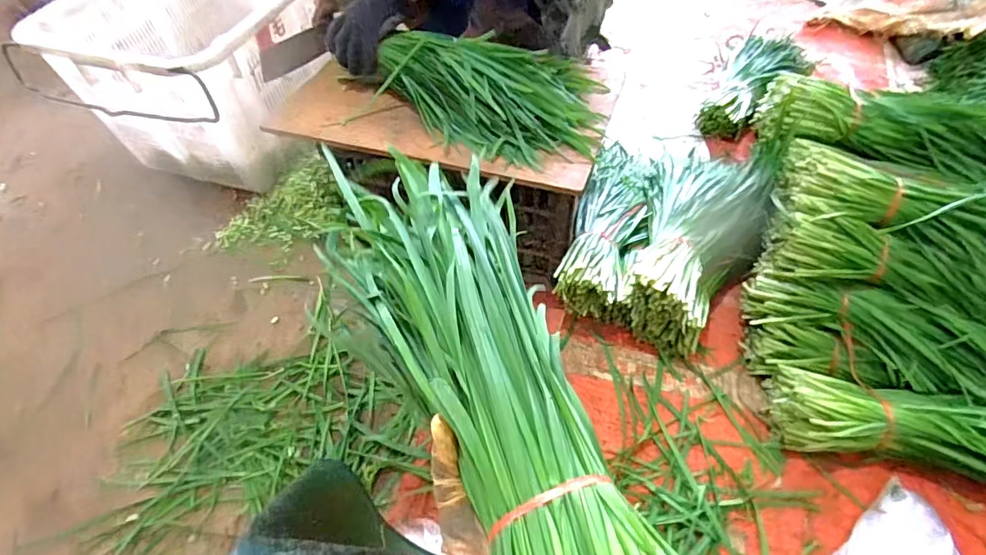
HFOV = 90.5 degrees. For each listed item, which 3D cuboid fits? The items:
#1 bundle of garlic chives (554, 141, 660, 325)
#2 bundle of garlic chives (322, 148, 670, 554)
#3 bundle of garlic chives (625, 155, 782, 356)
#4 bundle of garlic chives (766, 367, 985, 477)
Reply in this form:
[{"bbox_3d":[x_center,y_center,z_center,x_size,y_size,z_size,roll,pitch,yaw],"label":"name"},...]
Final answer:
[{"bbox_3d":[0.244,-0.123,0.977,0.135,0.141,0.483,15,55,12],"label":"bundle of garlic chives"},{"bbox_3d":[0.001,0.084,0.327,0.137,0.083,0.402,-20,55,-13],"label":"bundle of garlic chives"},{"bbox_3d":[0.388,-0.086,0.908,0.207,0.134,0.450,16,56,13],"label":"bundle of garlic chives"},{"bbox_3d":[0.676,0.236,0.714,0.489,0.108,0.116,12,55,10],"label":"bundle of garlic chives"}]

